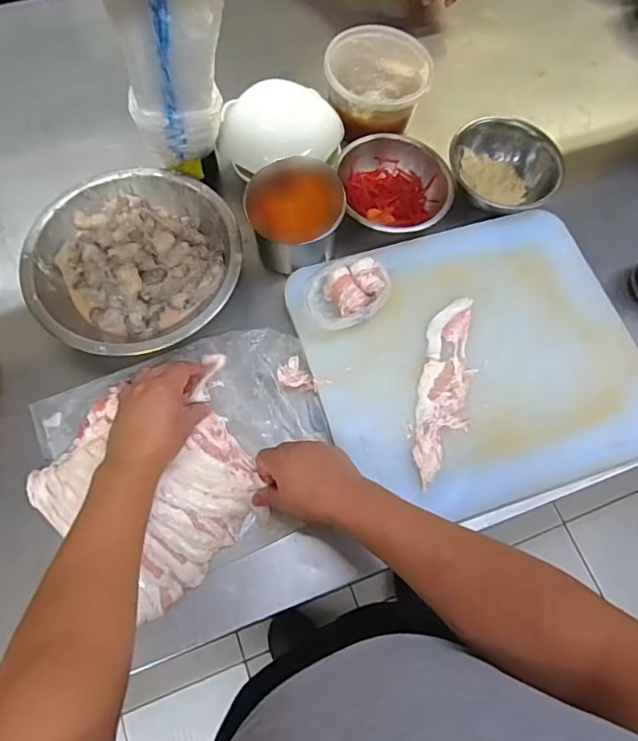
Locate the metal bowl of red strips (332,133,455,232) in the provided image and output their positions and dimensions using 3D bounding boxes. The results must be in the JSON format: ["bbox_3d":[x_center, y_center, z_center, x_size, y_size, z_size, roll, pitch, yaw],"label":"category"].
[{"bbox_3d":[0.101,-0.250,0.699,0.138,0.063,0.136,1,69,-3],"label":"metal bowl of red strips"}]

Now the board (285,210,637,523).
[{"bbox_3d":[0.189,-0.017,0.622,0.380,0.020,0.330,-17,70,-9],"label":"board"}]

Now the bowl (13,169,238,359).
[{"bbox_3d":[-0.224,-0.130,0.651,0.243,0.075,0.244,1,69,-3],"label":"bowl"}]

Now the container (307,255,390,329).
[{"bbox_3d":[0.037,-0.093,0.624,0.077,0.040,0.108,43,72,13],"label":"container"}]

